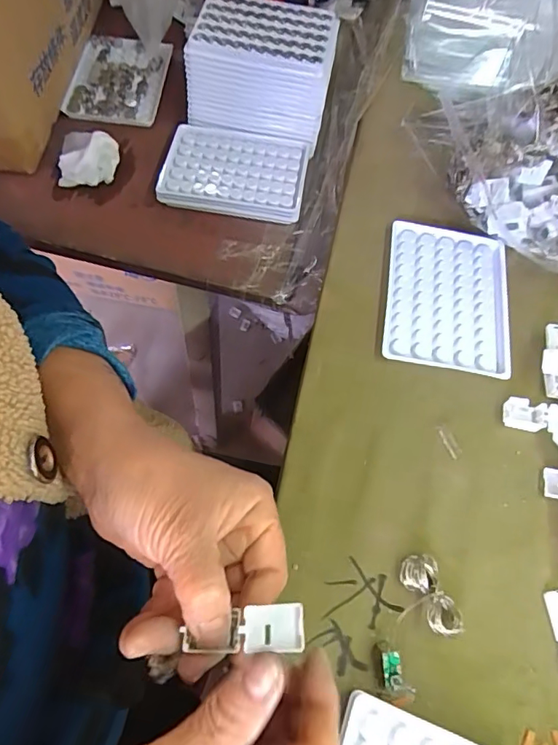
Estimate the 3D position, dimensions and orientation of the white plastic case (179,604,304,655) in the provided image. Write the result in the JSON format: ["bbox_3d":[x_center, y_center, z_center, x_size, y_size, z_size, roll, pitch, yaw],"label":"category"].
[{"bbox_3d":[-0.015,0.118,0.225,0.052,0.007,0.020,-11,63,2],"label":"white plastic case"}]

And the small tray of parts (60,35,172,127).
[{"bbox_3d":[-0.168,-0.308,0.524,0.091,0.017,0.125,6,64,-2],"label":"small tray of parts"}]

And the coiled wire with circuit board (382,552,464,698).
[{"bbox_3d":[0.083,0.144,0.284,0.038,0.012,0.073,21,65,5],"label":"coiled wire with circuit board"}]

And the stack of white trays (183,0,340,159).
[{"bbox_3d":[-0.014,-0.289,0.476,0.131,0.076,0.096,13,62,2],"label":"stack of white trays"}]

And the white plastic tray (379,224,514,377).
[{"bbox_3d":[0.131,-0.059,0.385,0.094,0.010,0.123,11,64,0],"label":"white plastic tray"}]

